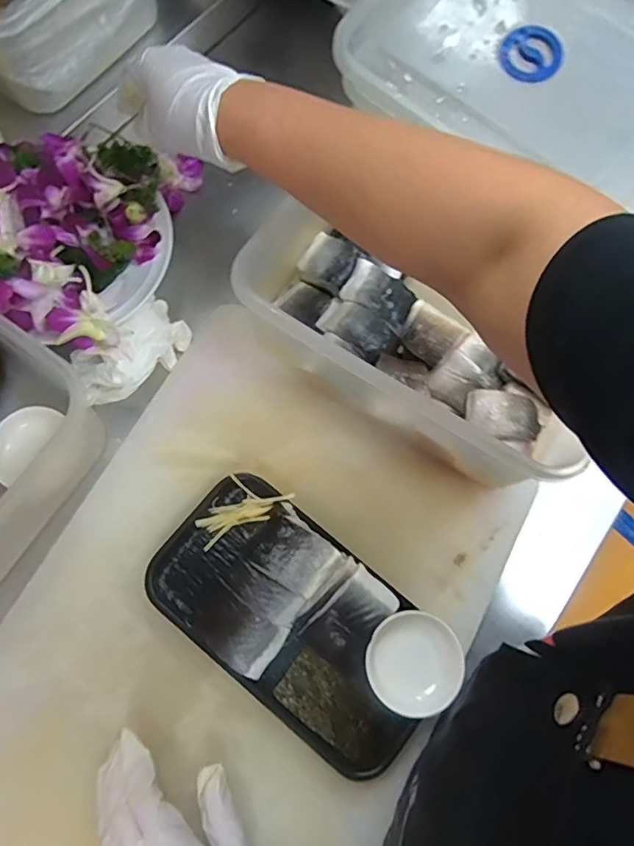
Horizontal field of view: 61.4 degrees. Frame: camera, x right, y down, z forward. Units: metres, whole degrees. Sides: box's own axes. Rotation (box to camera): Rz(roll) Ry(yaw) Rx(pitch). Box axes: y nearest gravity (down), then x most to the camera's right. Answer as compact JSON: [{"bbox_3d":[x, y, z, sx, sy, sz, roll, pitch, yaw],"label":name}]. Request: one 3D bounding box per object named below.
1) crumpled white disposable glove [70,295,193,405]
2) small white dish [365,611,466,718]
[{"bbox_3d":[-0.172,-0.069,0.491,0.110,0.048,0.064,-39,80,-11],"label":"crumpled white disposable glove"},{"bbox_3d":[0.075,0.184,0.412,0.070,0.020,0.071,0,75,-2],"label":"small white dish"}]

